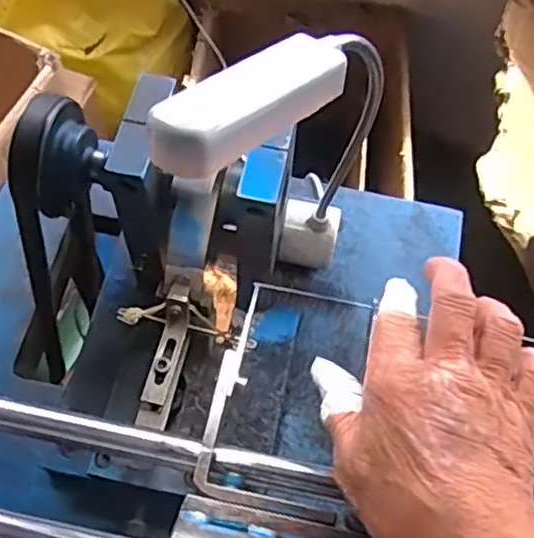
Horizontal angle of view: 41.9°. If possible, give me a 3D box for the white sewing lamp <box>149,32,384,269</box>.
[{"bbox_3d":[0.004,-0.036,0.320,0.030,0.227,0.125,39,69,16],"label":"white sewing lamp"}]

